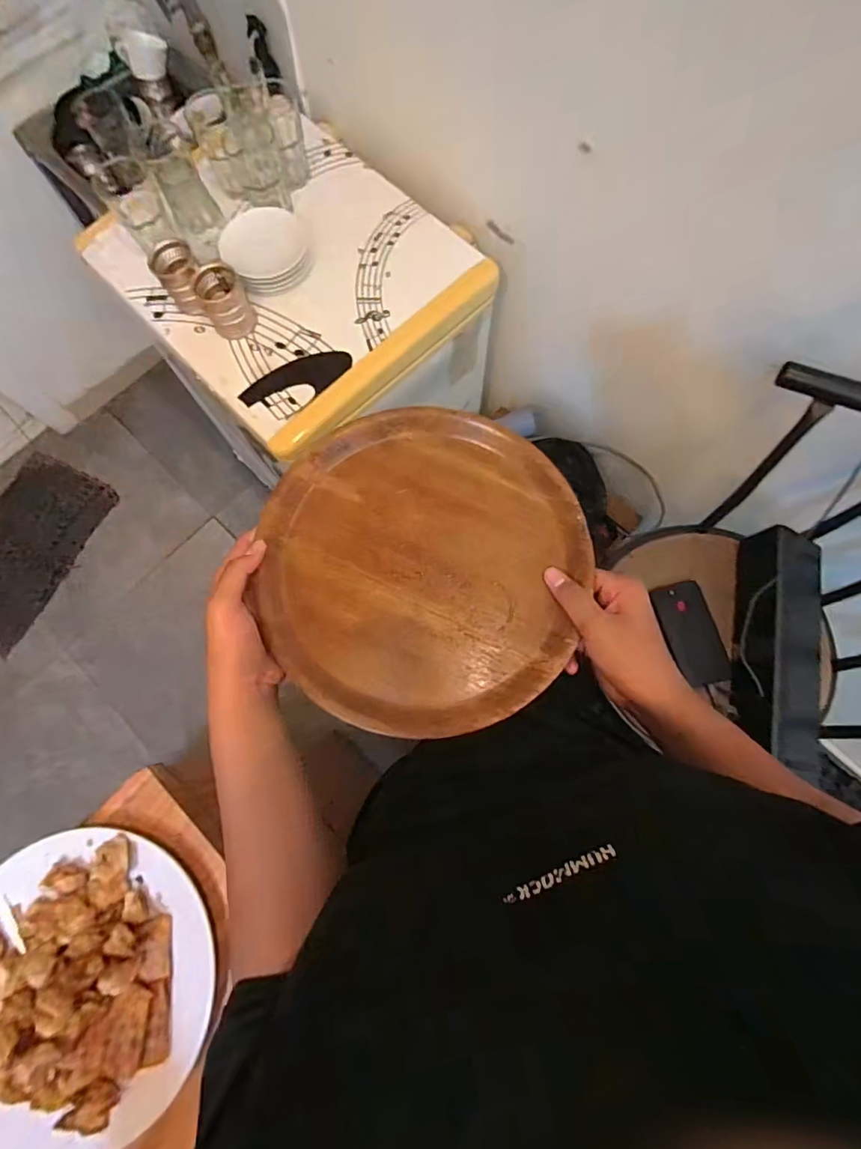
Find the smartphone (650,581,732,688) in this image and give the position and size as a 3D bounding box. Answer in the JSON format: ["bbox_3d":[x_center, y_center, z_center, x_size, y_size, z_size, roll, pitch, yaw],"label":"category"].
[{"bbox_3d":[0.401,0.089,0.764,0.072,0.008,0.154,-16,74,3],"label":"smartphone"}]

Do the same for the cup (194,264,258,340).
[{"bbox_3d":[-0.336,-0.449,0.832,0.070,0.085,0.082,-25,76,-6],"label":"cup"}]

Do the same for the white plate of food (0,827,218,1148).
[{"bbox_3d":[-0.316,0.356,0.427,0.249,0.053,0.232,0,75,1],"label":"white plate of food"}]

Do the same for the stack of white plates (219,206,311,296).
[{"bbox_3d":[-0.280,-0.555,0.851,0.147,0.051,0.130,-18,75,-4],"label":"stack of white plates"}]

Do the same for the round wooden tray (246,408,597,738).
[{"bbox_3d":[-0.007,-0.011,0.446,0.276,0.021,0.282,0,75,1],"label":"round wooden tray"}]

